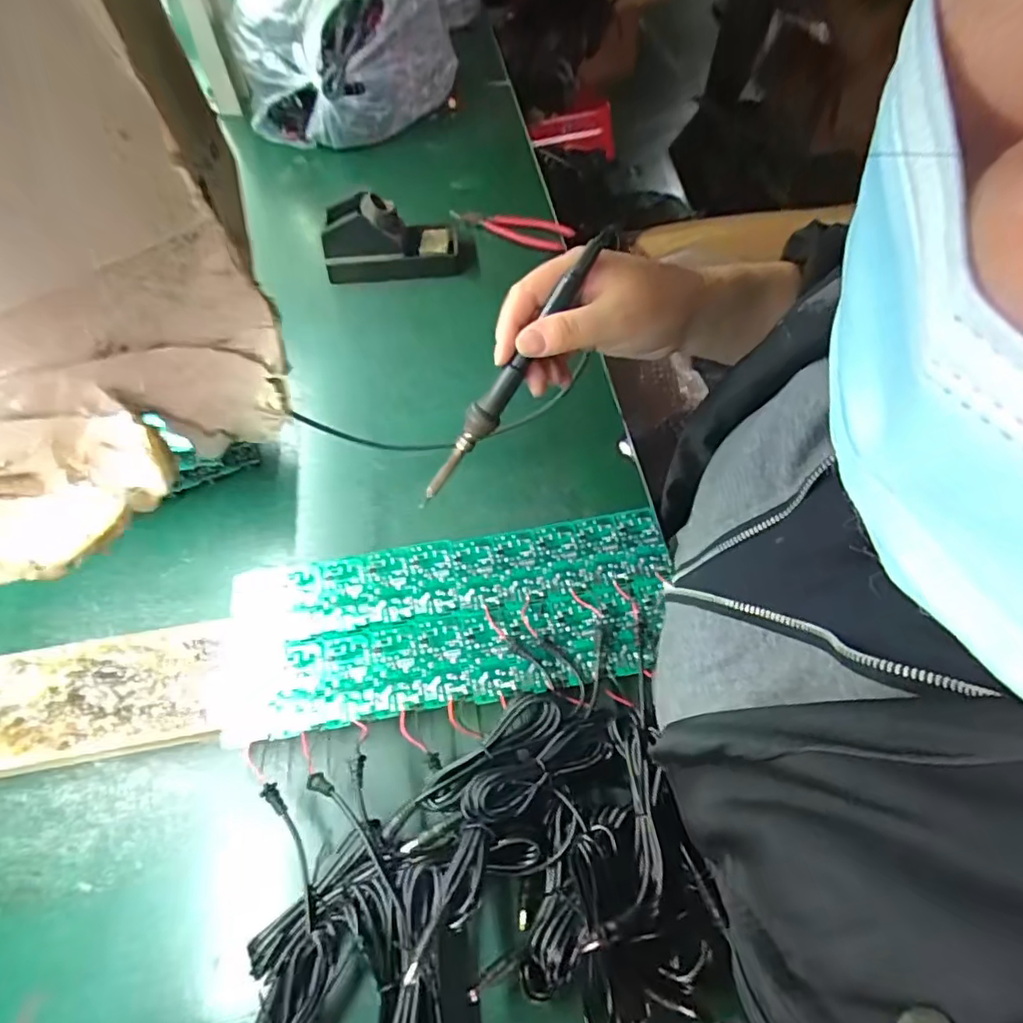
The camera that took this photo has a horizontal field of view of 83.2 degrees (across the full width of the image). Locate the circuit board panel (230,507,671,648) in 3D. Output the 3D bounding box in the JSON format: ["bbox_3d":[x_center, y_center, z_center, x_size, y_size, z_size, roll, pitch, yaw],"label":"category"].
[{"bbox_3d":[-0.043,0.047,0.442,0.326,0.004,0.062,-8,57,-5],"label":"circuit board panel"}]

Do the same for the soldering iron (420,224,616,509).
[{"bbox_3d":[0.000,-0.089,0.380,0.015,0.022,0.215,43,106,24],"label":"soldering iron"}]

